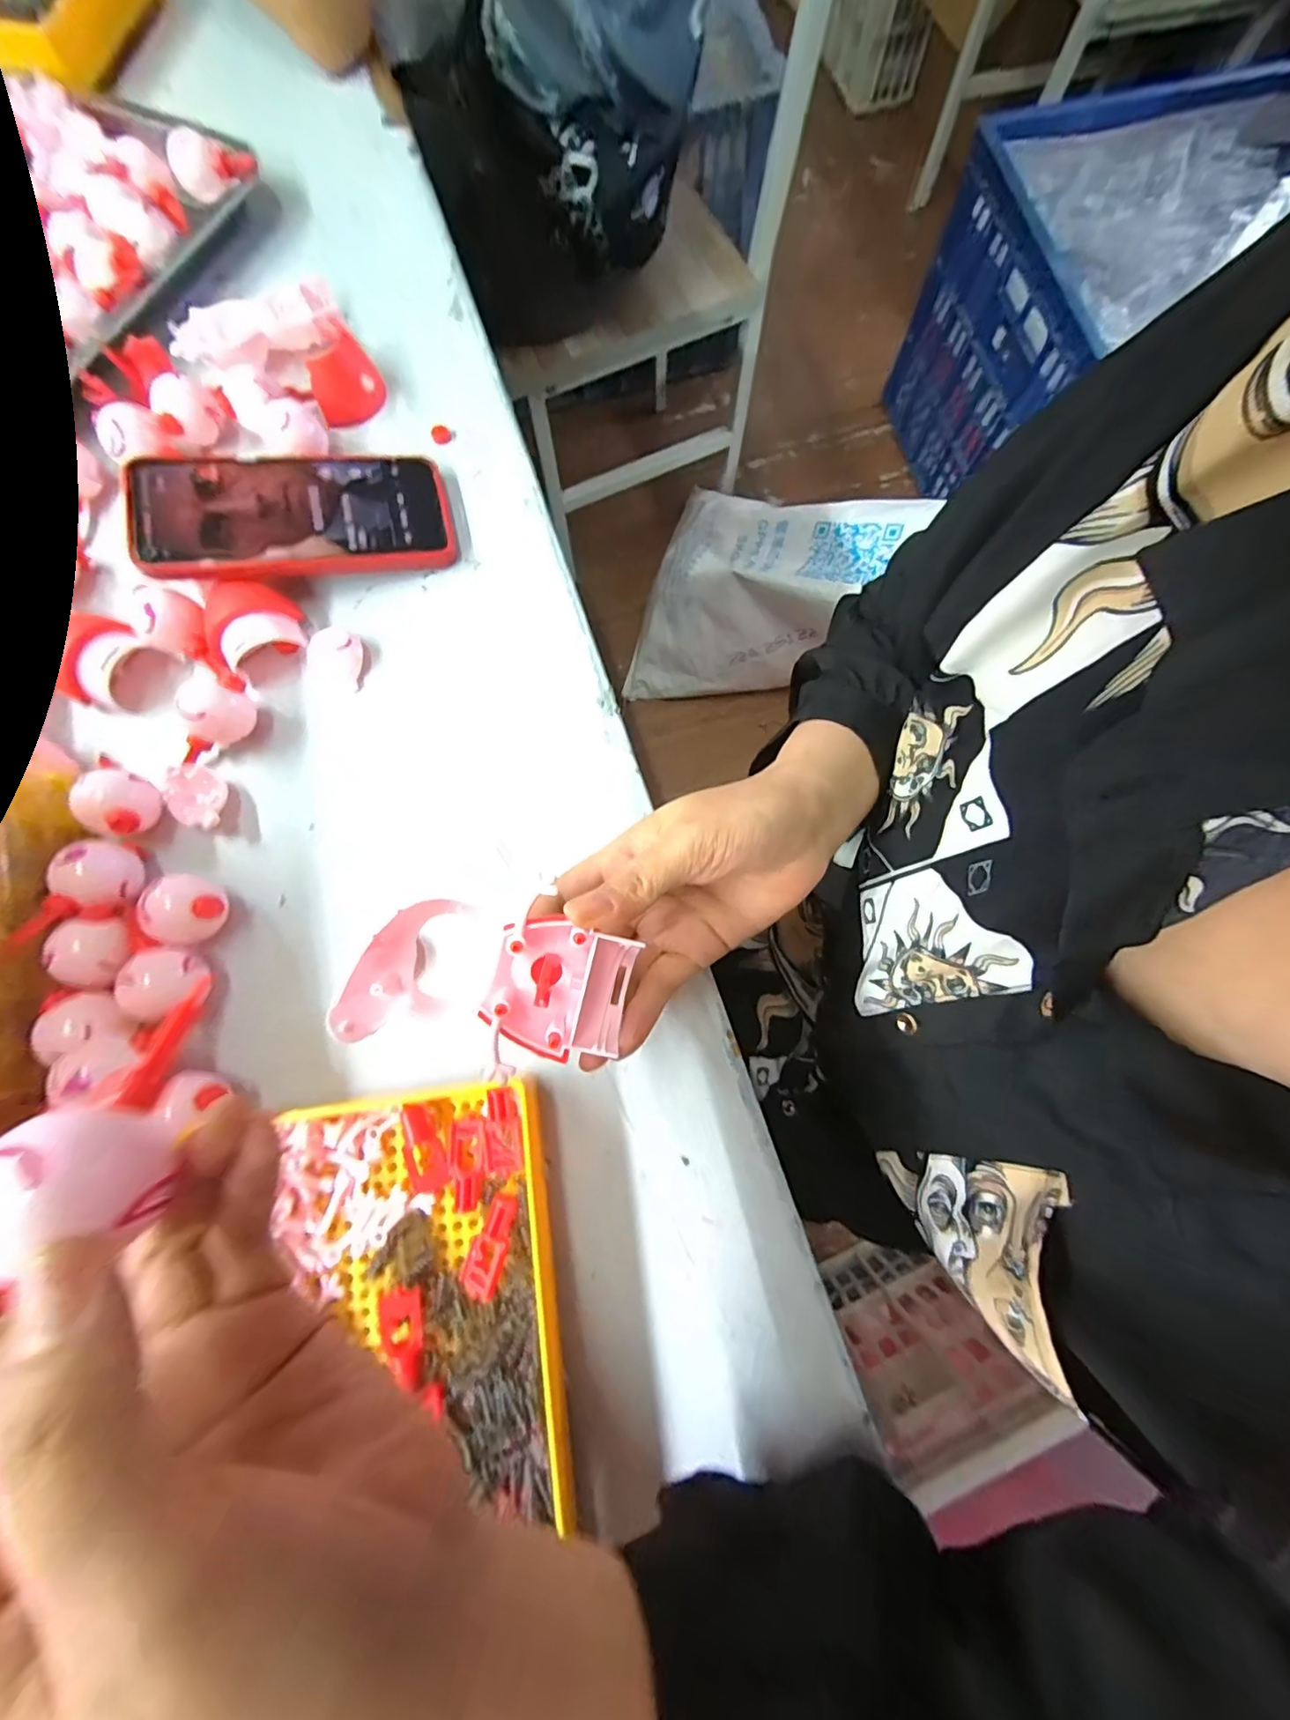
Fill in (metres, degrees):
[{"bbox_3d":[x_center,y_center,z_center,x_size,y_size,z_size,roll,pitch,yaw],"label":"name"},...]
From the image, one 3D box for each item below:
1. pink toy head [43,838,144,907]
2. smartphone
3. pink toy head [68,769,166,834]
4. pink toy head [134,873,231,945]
[{"bbox_3d":[-0.271,0.008,0.282,0.028,0.035,0.031,15,78,3],"label":"pink toy head"},{"bbox_3d":[-0.200,-0.201,0.319,0.165,0.009,0.077,-10,78,-15],"label":"smartphone"},{"bbox_3d":[-0.272,-0.028,0.291,0.028,0.032,0.032,8,78,2],"label":"pink toy head"},{"bbox_3d":[-0.227,0.026,0.277,0.031,0.031,0.033,0,78,0],"label":"pink toy head"}]

